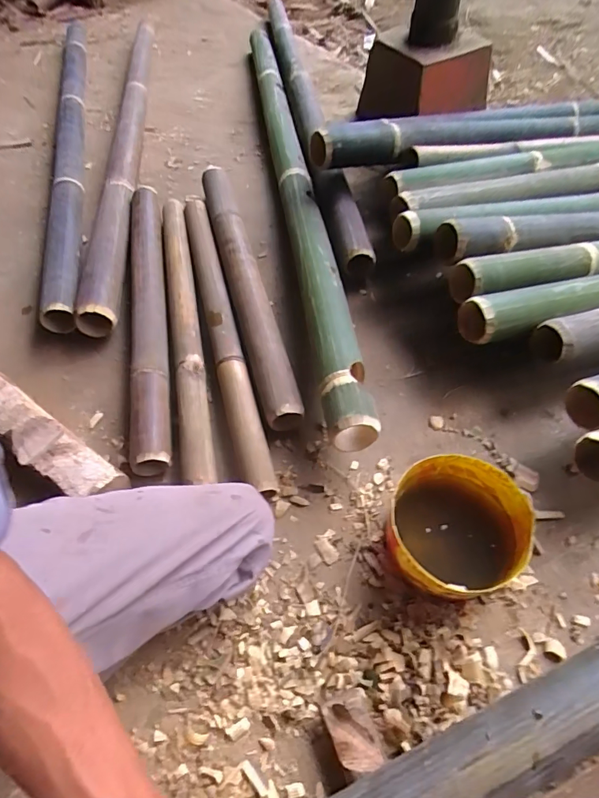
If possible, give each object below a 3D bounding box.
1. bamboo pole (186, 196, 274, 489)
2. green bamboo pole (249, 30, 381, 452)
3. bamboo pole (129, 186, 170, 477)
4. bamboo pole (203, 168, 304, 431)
[{"bbox_3d":[-0.138,-0.136,0.767,0.050,0.052,0.656,-15,58,-5],"label":"bamboo pole"},{"bbox_3d":[-0.022,-0.492,0.920,0.070,0.052,1.316,-10,57,0],"label":"green bamboo pole"},{"bbox_3d":[-0.271,-0.173,0.790,0.068,0.067,0.647,-12,58,-2],"label":"bamboo pole"},{"bbox_3d":[-0.105,-0.224,0.816,0.068,0.062,0.634,-15,58,-4],"label":"bamboo pole"}]

